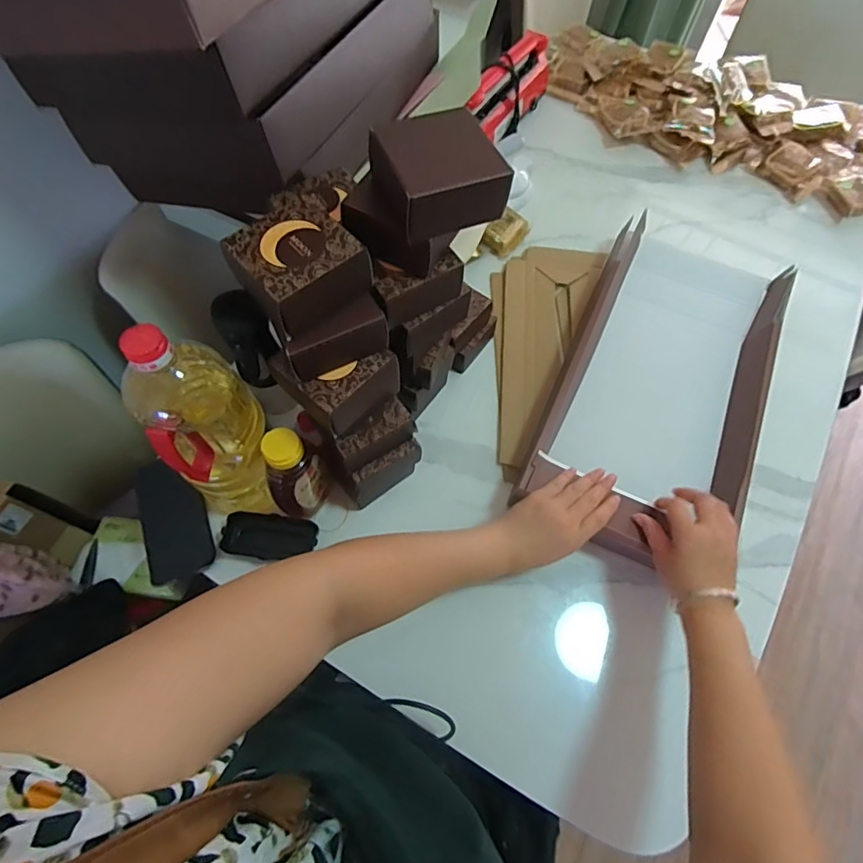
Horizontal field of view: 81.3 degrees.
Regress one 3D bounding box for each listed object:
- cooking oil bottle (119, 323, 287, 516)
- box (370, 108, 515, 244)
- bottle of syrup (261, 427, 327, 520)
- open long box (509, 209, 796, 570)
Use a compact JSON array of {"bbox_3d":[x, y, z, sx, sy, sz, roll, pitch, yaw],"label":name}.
[{"bbox_3d":[-0.224,-0.001,0.515,0.092,0.291,0.101,40,69,16],"label":"cooking oil bottle"},{"bbox_3d":[0.004,-0.210,0.412,0.090,0.050,0.085,-22,67,-13],"label":"box"},{"bbox_3d":[-0.155,0.053,0.576,0.048,0.151,0.066,33,67,13],"label":"bottle of syrup"},{"bbox_3d":[0.320,-0.079,0.695,0.252,0.080,0.471,25,66,10],"label":"open long box"}]

